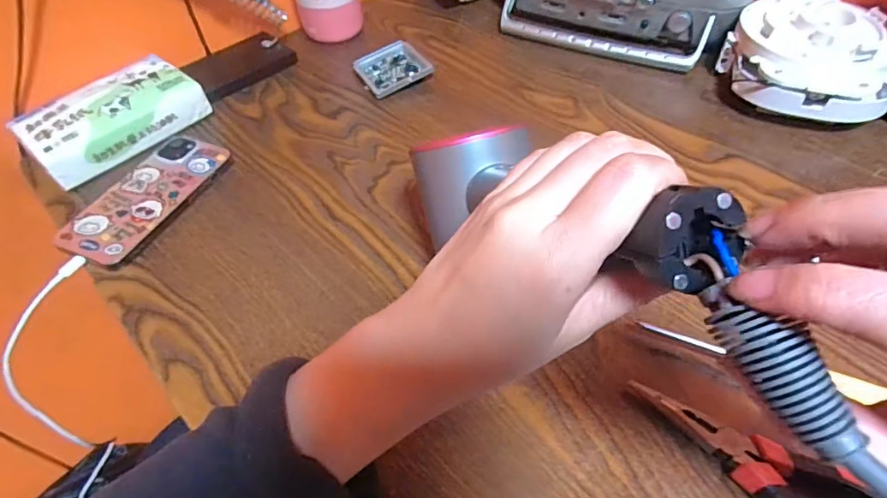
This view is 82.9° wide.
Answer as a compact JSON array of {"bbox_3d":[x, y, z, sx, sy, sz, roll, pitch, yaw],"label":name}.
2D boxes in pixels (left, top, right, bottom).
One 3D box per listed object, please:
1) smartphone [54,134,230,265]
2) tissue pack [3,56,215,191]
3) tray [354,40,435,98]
[{"bbox_3d":[-0.252,-0.047,0.430,0.067,0.006,0.142,21,55,7],"label":"smartphone"},{"bbox_3d":[-0.307,-0.125,0.470,0.076,0.039,0.148,31,58,25],"label":"tissue pack"},{"bbox_3d":[-0.057,-0.197,0.546,0.072,0.011,0.073,-25,54,-17],"label":"tray"}]

